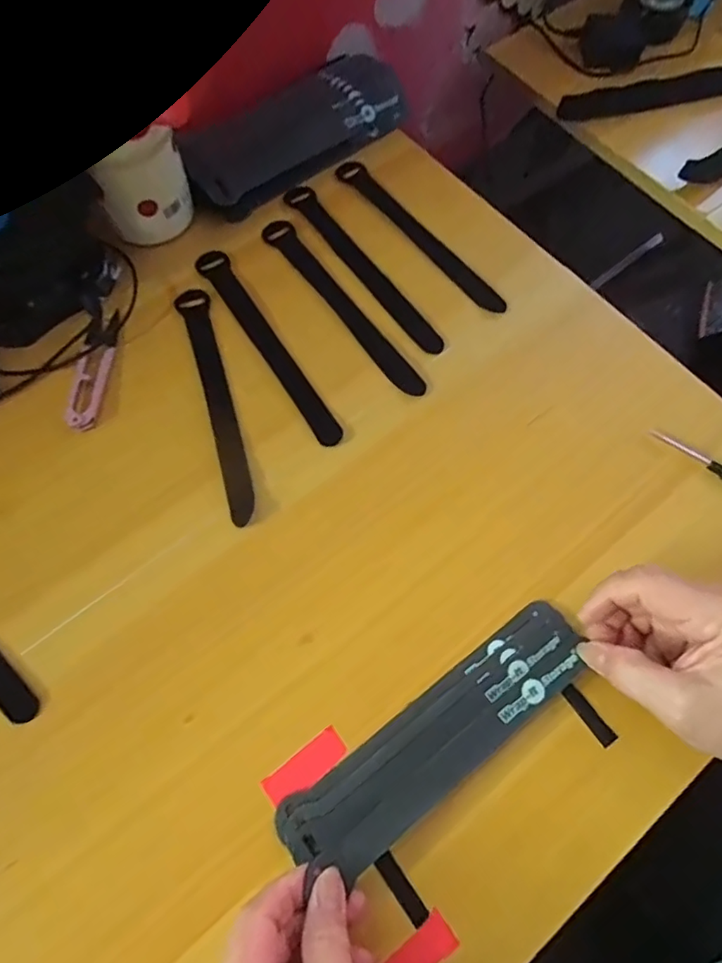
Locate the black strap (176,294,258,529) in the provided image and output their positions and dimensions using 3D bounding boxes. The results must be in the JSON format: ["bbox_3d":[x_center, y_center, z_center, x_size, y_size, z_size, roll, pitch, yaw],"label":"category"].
[{"bbox_3d":[-0.103,-0.060,0.388,0.022,0.004,0.191,-15,70,-6],"label":"black strap"}]

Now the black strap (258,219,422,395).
[{"bbox_3d":[-0.015,-0.136,0.418,0.021,0.004,0.193,-34,73,-13],"label":"black strap"}]

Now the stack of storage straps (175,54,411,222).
[{"bbox_3d":[-0.055,-0.295,0.463,0.197,0.038,0.065,-39,74,-14],"label":"stack of storage straps"}]

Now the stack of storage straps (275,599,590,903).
[{"bbox_3d":[0.047,0.144,0.311,0.194,0.016,0.049,-36,73,-10],"label":"stack of storage straps"}]

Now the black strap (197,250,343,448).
[{"bbox_3d":[-0.069,-0.103,0.406,0.022,0.004,0.192,-32,73,-12],"label":"black strap"}]

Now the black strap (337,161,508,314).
[{"bbox_3d":[0.046,-0.200,0.444,0.024,0.006,0.190,-35,73,-13],"label":"black strap"}]

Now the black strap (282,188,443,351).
[{"bbox_3d":[0.000,-0.173,0.433,0.023,0.004,0.196,-34,73,-13],"label":"black strap"}]

